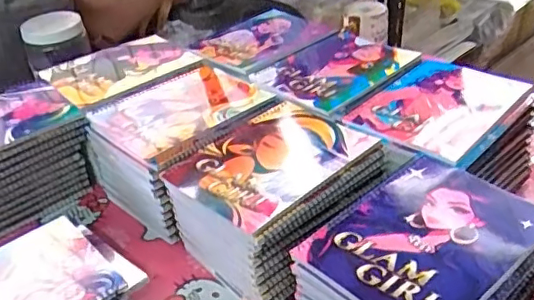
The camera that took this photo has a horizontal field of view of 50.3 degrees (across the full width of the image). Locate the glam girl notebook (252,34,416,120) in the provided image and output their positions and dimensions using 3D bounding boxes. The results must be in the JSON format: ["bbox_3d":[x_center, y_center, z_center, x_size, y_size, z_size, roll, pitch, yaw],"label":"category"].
[{"bbox_3d":[0.092,-0.116,0.788,0.166,0.014,0.193,26,45,38],"label":"glam girl notebook"}]

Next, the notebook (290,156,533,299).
[{"bbox_3d":[0.142,0.073,0.501,0.192,0.009,0.145,-30,41,-32],"label":"notebook"}]

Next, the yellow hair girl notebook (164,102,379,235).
[{"bbox_3d":[0.007,0.007,0.627,0.198,0.018,0.161,-31,40,-30],"label":"yellow hair girl notebook"}]

